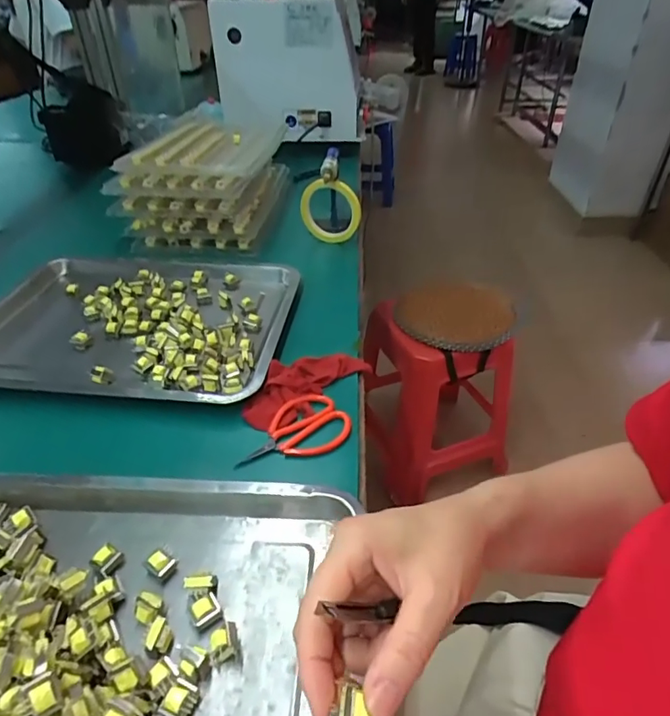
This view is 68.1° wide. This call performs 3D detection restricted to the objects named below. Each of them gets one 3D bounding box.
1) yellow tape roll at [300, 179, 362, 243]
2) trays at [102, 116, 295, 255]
[{"bbox_3d":[-0.010,-0.232,0.786,0.105,0.104,0.022,-11,42,25],"label":"yellow tape roll"},{"bbox_3d":[-0.219,-0.321,0.872,0.222,0.129,0.300,4,38,5],"label":"trays"}]

